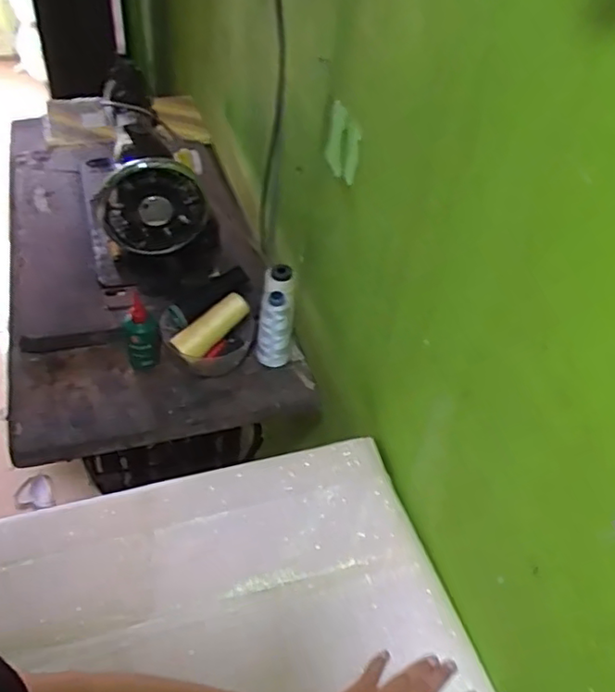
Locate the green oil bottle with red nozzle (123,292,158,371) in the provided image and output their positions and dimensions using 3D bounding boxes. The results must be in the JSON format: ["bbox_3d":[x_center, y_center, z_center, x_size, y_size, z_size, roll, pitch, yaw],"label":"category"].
[{"bbox_3d":[-0.214,-0.012,0.818,0.038,0.105,0.028,-11,48,-18],"label":"green oil bottle with red nozzle"}]

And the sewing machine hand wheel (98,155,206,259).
[{"bbox_3d":[-0.202,-0.181,0.828,0.127,0.138,0.033,2,45,-6],"label":"sewing machine hand wheel"}]

